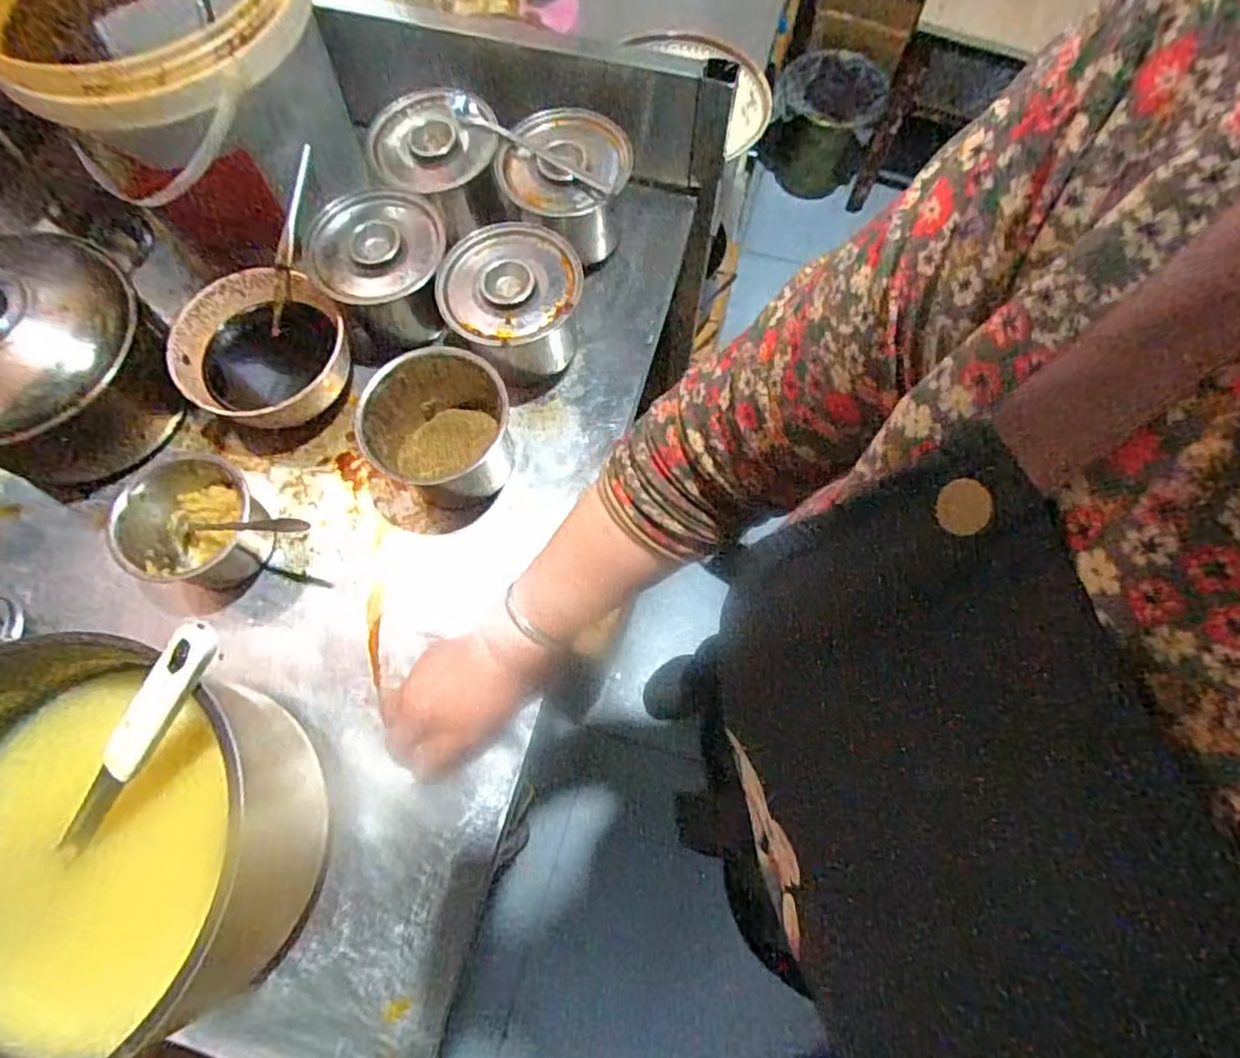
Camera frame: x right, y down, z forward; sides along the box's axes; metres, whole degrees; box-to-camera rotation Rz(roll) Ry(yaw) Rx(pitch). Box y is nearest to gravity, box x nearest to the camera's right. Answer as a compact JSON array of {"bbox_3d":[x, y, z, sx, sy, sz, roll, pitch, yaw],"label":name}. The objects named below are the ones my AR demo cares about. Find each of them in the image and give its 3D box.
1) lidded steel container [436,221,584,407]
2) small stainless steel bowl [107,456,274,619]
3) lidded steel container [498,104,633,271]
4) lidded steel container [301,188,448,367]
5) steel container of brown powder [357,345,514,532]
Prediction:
[{"bbox_3d":[-0.093,-0.187,0.578,0.119,0.086,0.132,35,75,12],"label":"lidded steel container"},{"bbox_3d":[-0.346,0.000,0.522,0.109,0.079,0.102,-31,73,-10],"label":"small stainless steel bowl"},{"bbox_3d":[-0.048,-0.309,0.613,0.119,0.083,0.126,-10,71,-3],"label":"lidded steel container"},{"bbox_3d":[-0.209,-0.230,0.601,0.111,0.102,0.117,-11,71,-3],"label":"lidded steel container"},{"bbox_3d":[-0.153,-0.073,0.543,0.107,0.085,0.136,23,72,8],"label":"steel container of brown powder"}]

